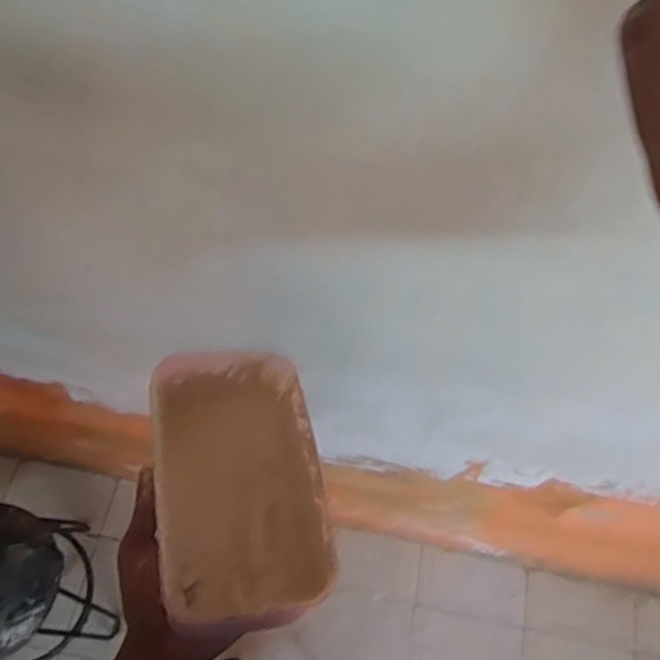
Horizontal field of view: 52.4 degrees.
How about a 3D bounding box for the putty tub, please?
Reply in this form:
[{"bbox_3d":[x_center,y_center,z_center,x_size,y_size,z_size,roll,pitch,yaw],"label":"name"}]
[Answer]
[{"bbox_3d":[-0.063,0.109,0.478,0.108,0.089,0.189,-8,64,-7],"label":"putty tub"}]

